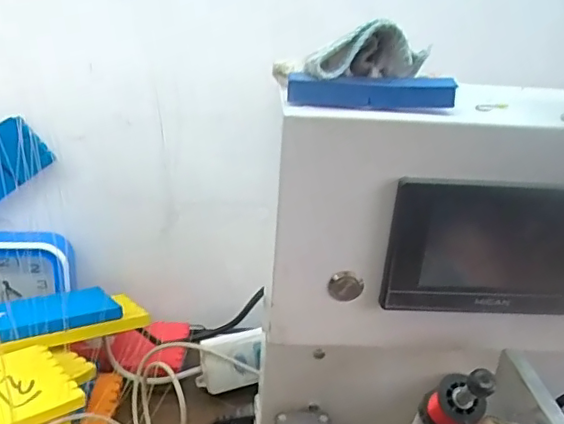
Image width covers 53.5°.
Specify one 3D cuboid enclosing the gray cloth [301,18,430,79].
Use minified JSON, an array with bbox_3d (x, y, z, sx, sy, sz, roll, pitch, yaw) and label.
[{"bbox_3d":[0.047,-0.086,0.300,0.058,0.030,0.049,10,25,13],"label":"gray cloth"}]

